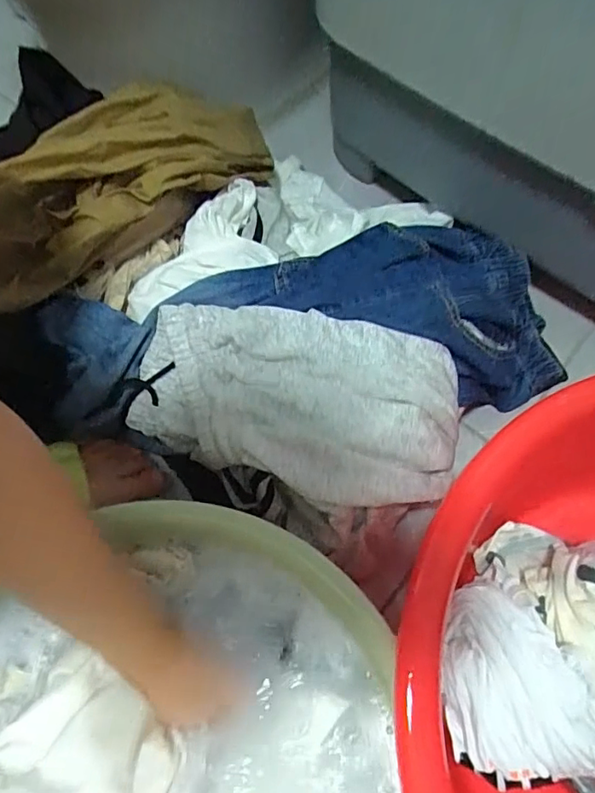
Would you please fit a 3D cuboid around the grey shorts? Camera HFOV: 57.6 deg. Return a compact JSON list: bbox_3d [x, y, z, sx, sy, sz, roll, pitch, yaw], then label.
[{"bbox_3d":[-0.003,0.004,0.487,0.293,0.060,0.158,10,67,5],"label":"grey shorts"}]

